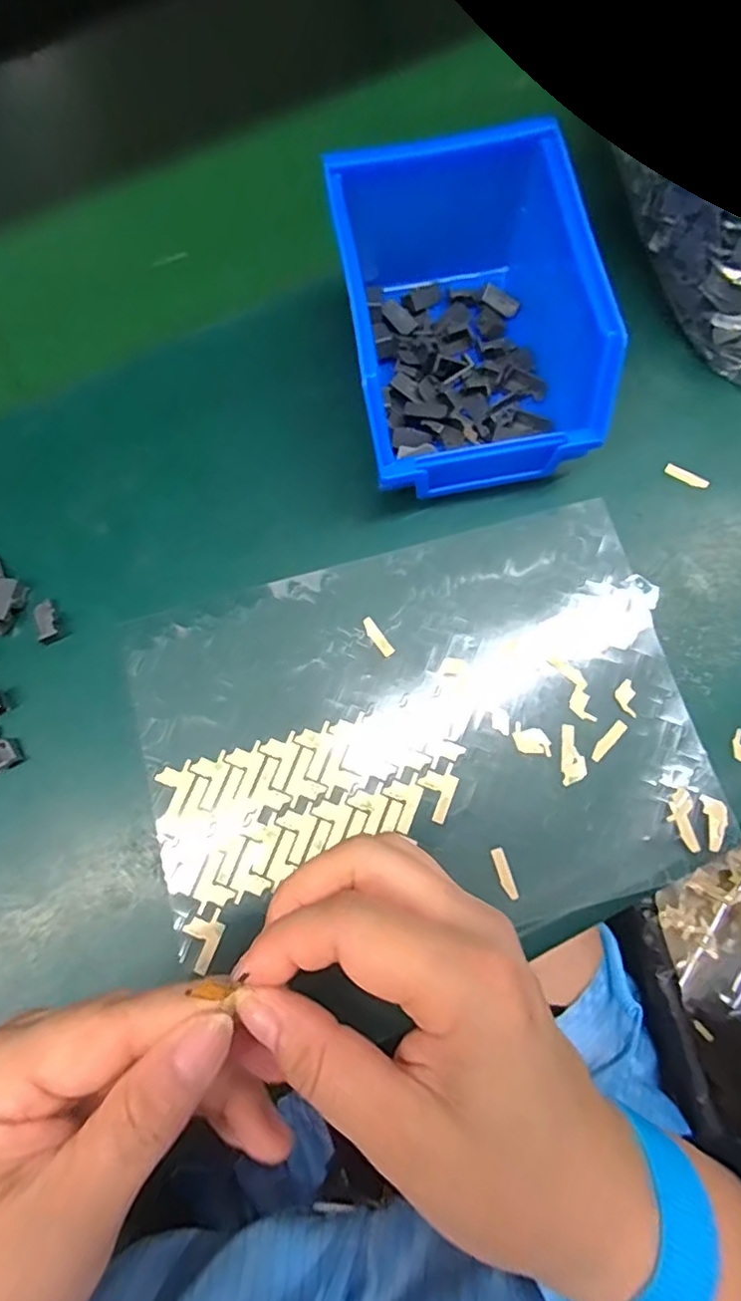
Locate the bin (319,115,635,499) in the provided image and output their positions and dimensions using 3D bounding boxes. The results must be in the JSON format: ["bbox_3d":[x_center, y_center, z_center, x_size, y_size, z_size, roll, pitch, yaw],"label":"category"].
[{"bbox_3d":[0.043,-0.152,0.284,0.103,0.075,0.140,-10,76,-1],"label":"bin"}]

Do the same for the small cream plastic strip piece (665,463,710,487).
[{"bbox_3d":[0.161,-0.088,0.301,0.022,0.004,0.005,30,79,8],"label":"small cream plastic strip piece"}]

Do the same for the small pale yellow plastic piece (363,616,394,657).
[{"bbox_3d":[0.003,-0.006,0.288,0.006,0.004,0.022,-34,76,-10],"label":"small pale yellow plastic piece"}]

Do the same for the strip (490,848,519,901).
[{"bbox_3d":[0.059,0.098,0.261,0.006,0.004,0.022,-18,77,-3],"label":"strip"}]

